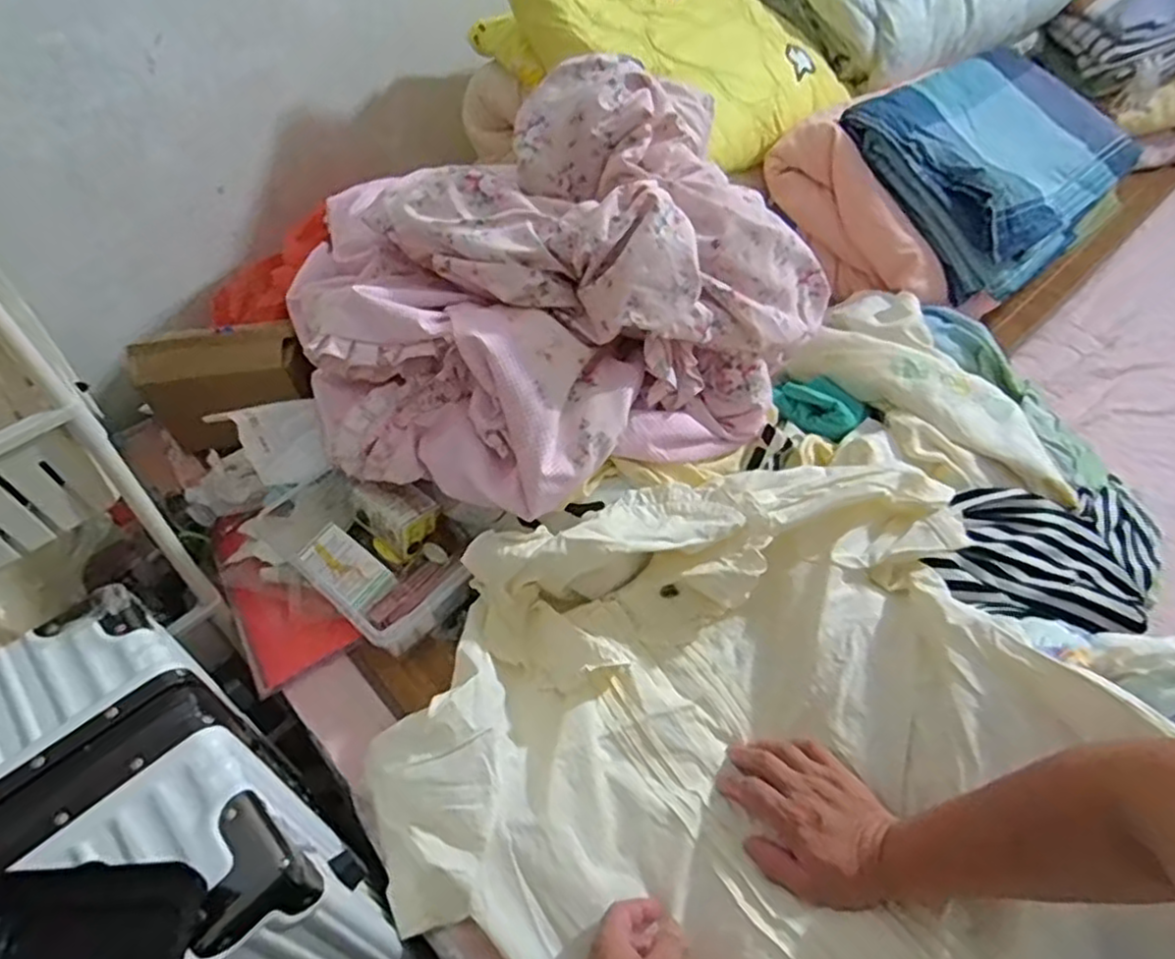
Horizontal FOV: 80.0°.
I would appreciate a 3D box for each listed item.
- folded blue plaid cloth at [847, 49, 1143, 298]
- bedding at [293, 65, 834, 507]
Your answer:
[{"bbox_3d":[0.526,-0.407,0.883,0.381,0.085,0.281,-33,82,-22],"label":"folded blue plaid cloth"},{"bbox_3d":[-0.036,-0.192,0.665,0.476,0.226,0.361,-19,53,-12],"label":"bedding"}]

